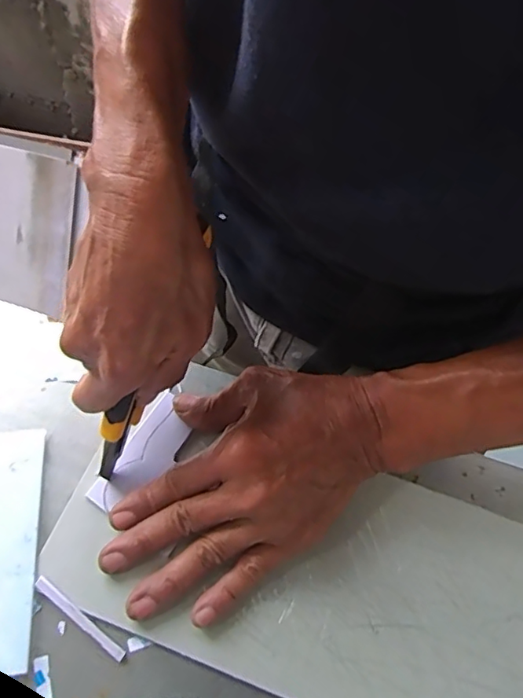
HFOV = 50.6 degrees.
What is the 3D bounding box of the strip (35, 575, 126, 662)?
[{"bbox_3d":[-0.100,0.147,0.303,0.063,0.004,0.006,34,65,15],"label":"strip"}]

